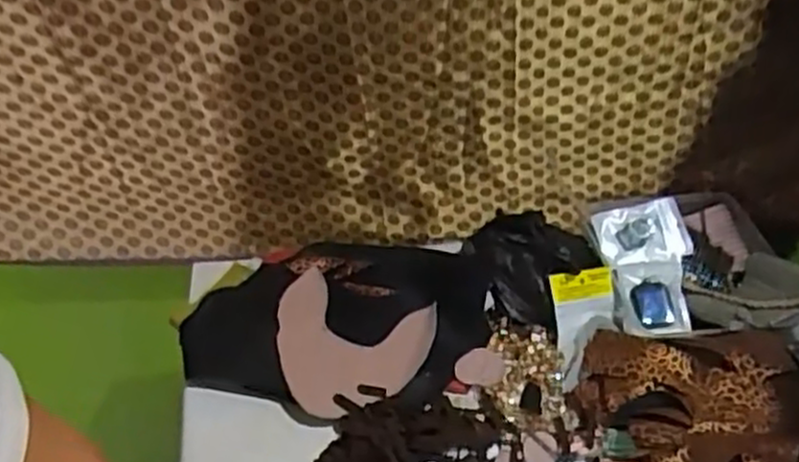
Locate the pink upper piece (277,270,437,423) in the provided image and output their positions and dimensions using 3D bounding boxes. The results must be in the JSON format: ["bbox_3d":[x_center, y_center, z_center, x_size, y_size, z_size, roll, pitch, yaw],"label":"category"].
[{"bbox_3d":[-0.053,0.117,0.793,0.156,0.030,0.172,13,45,10],"label":"pink upper piece"}]

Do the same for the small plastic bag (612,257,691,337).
[{"bbox_3d":[0.272,0.069,0.820,0.082,0.014,0.091,3,64,-4],"label":"small plastic bag"}]

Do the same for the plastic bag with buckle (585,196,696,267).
[{"bbox_3d":[0.274,0.005,0.856,0.102,0.012,0.080,-9,69,-5],"label":"plastic bag with buckle"}]

